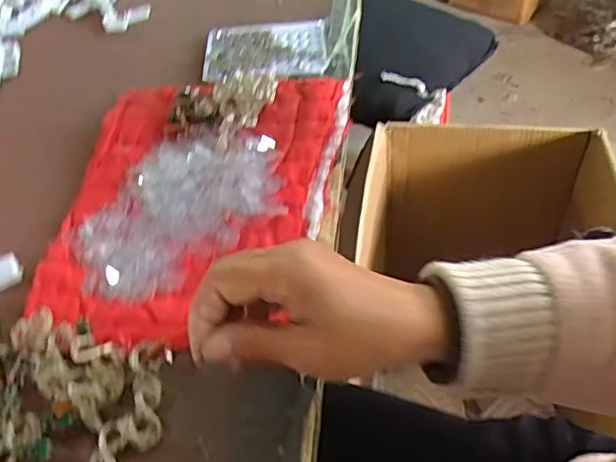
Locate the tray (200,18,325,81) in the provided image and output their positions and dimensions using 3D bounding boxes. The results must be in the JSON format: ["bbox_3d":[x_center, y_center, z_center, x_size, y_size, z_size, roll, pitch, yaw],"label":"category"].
[{"bbox_3d":[-0.047,-0.198,0.647,0.131,0.011,0.107,-6,48,0],"label":"tray"}]

